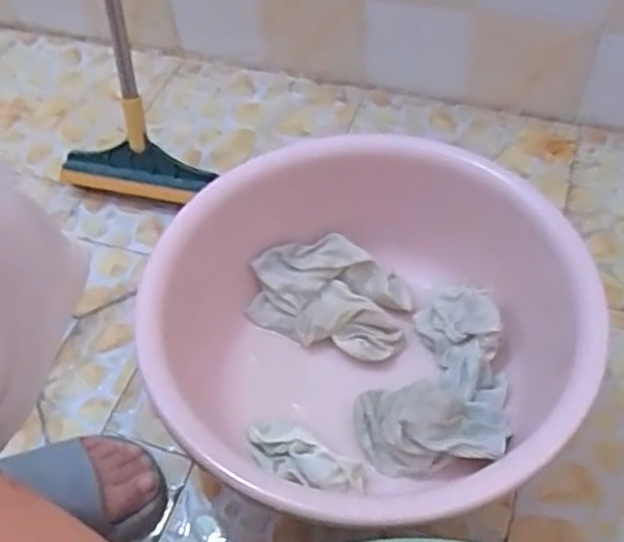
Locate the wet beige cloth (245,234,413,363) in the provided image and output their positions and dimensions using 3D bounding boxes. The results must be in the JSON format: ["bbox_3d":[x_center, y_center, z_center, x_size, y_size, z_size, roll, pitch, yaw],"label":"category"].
[{"bbox_3d":[0.022,0.025,0.778,0.171,0.035,0.119,16,77,8],"label":"wet beige cloth"}]

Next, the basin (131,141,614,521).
[{"bbox_3d":[0.047,0.063,0.672,0.391,0.158,0.386,-2,52,2],"label":"basin"}]

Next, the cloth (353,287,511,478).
[{"bbox_3d":[0.124,0.100,0.699,0.144,0.067,0.195,6,52,9],"label":"cloth"}]

